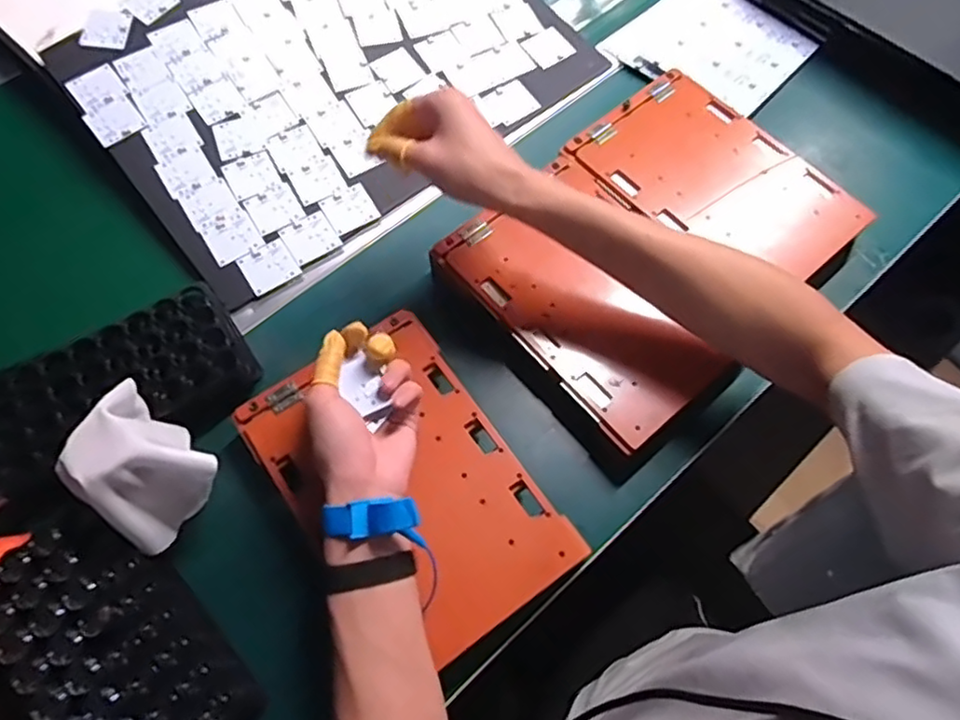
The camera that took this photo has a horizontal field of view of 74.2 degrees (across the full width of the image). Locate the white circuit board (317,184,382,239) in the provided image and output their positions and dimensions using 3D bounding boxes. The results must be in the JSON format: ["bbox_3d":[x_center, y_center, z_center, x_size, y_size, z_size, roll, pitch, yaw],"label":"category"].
[{"bbox_3d":[-0.131,-0.152,0.640,0.047,0.004,0.046,-31,78,-11],"label":"white circuit board"}]

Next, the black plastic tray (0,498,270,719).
[{"bbox_3d":[-0.257,0.213,0.439,0.126,0.067,0.203,-40,72,-16],"label":"black plastic tray"}]

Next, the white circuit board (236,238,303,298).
[{"bbox_3d":[-0.203,-0.090,0.611,0.048,0.004,0.044,-32,80,-14],"label":"white circuit board"}]

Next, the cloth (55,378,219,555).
[{"bbox_3d":[-0.252,0.077,0.472,0.104,0.106,0.078,41,72,16],"label":"cloth"}]

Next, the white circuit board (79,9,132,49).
[{"bbox_3d":[-0.399,-0.355,0.680,0.048,0.004,0.053,5,71,-2],"label":"white circuit board"}]

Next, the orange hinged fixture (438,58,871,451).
[{"bbox_3d":[0.157,-0.112,0.571,0.328,0.037,0.245,-42,72,-16],"label":"orange hinged fixture"}]

